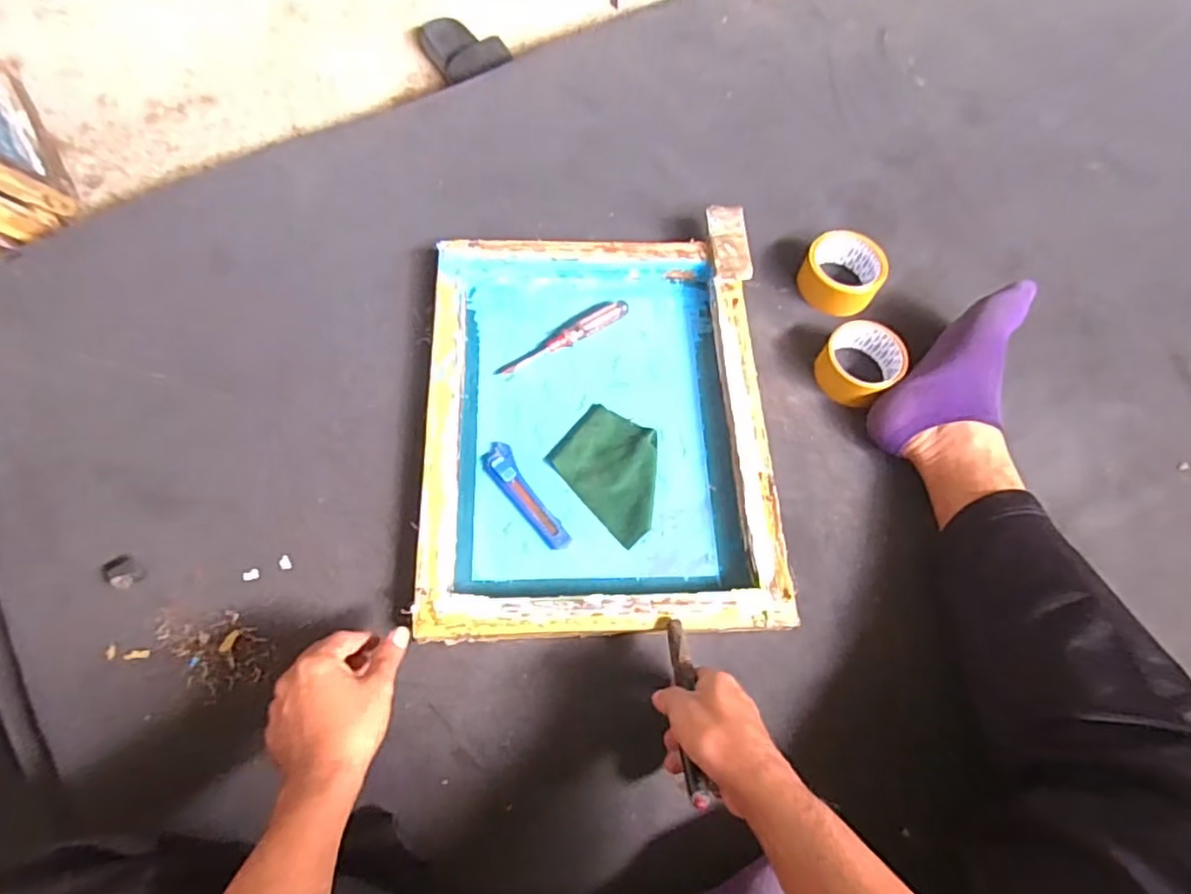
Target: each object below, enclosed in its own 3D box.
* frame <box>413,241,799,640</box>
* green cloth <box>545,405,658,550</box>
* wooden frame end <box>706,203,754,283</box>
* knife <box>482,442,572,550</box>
[{"bbox_3d":[0.001,-0.033,0.705,0.351,0.046,0.451,-1,66,-3],"label":"frame"},{"bbox_3d":[0.024,0.022,0.704,0.103,0.012,0.140,-38,74,-19],"label":"green cloth"},{"bbox_3d":[0.160,-0.244,0.781,0.045,0.011,0.105,-5,68,3],"label":"wooden frame end"},{"bbox_3d":[-0.074,0.050,0.685,0.032,0.010,0.136,-33,73,-18],"label":"knife"}]

